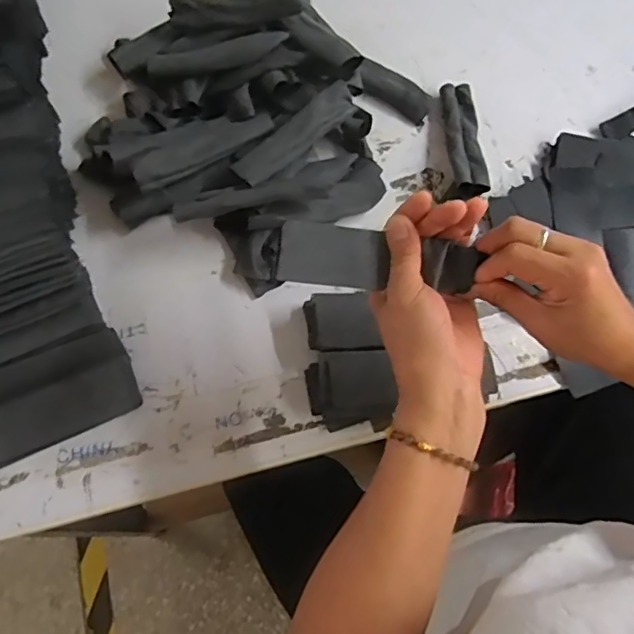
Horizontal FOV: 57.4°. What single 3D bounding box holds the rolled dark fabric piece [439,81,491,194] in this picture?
[{"bbox_3d":[0.160,-0.196,0.626,0.035,0.021,0.155,0,65,-2],"label":"rolled dark fabric piece"}]

